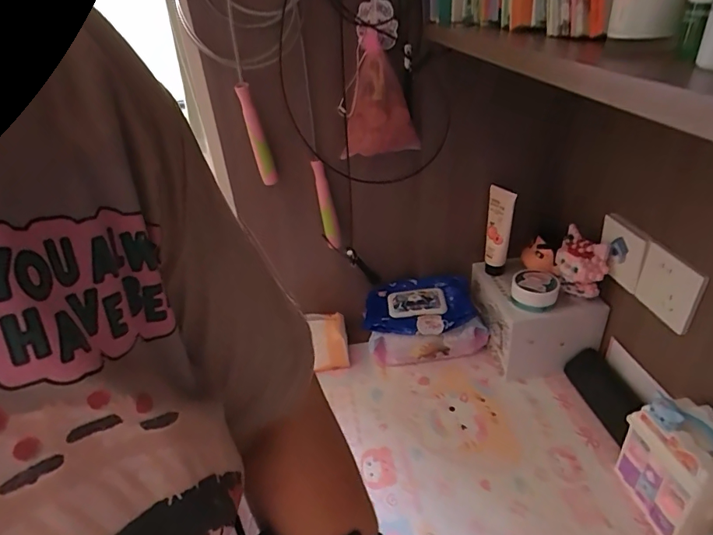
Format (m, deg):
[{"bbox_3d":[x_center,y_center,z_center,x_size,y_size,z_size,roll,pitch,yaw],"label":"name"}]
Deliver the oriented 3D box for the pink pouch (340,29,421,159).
[{"bbox_3d":[0.032,-0.235,0.653,0.095,0.148,0.047,6,33,17],"label":"pink pouch"}]

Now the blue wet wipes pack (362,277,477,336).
[{"bbox_3d":[0.105,0.068,0.795,0.187,0.048,0.118,1,33,11],"label":"blue wet wipes pack"}]

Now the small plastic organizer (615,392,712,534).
[{"bbox_3d":[0.375,0.228,0.537,0.070,0.144,0.110,-8,32,-4],"label":"small plastic organizer"}]

